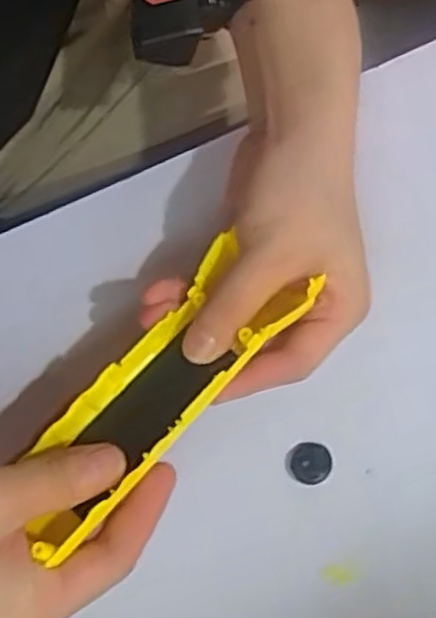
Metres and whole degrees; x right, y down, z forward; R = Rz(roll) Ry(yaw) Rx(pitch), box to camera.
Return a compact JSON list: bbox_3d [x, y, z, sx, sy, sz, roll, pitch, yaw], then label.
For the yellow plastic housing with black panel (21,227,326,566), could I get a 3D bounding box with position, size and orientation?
[{"bbox_3d":[-0.027,0.033,0.313,0.046,0.024,0.144,41,79,9],"label":"yellow plastic housing with black panel"}]

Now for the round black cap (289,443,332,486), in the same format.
[{"bbox_3d":[0.044,0.074,0.361,0.019,0.004,0.019,0,75,-1],"label":"round black cap"}]

